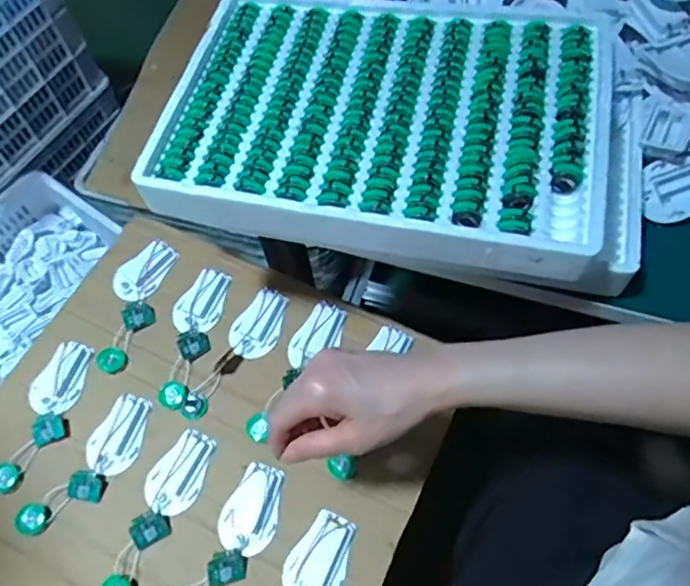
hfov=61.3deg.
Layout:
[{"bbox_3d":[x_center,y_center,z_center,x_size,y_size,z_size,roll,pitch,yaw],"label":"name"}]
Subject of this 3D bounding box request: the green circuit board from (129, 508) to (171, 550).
[{"bbox_3d":[-0.183,0.221,0.549,0.035,0.007,0.030,-28,86,-19],"label":"green circuit board"}]

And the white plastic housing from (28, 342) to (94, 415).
[{"bbox_3d":[-0.300,0.091,0.623,0.046,0.024,0.079,23,62,17],"label":"white plastic housing"}]

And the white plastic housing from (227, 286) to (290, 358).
[{"bbox_3d":[-0.095,0.031,0.639,0.049,0.019,0.078,20,61,16],"label":"white plastic housing"}]

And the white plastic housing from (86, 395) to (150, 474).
[{"bbox_3d":[-0.231,0.142,0.592,0.047,0.016,0.077,10,58,10],"label":"white plastic housing"}]

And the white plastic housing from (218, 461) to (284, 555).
[{"bbox_3d":[-0.086,0.201,0.547,0.049,0.023,0.076,21,61,16],"label":"white plastic housing"}]

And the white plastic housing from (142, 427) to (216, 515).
[{"bbox_3d":[-0.160,0.174,0.569,0.050,0.018,0.079,29,64,21],"label":"white plastic housing"}]

